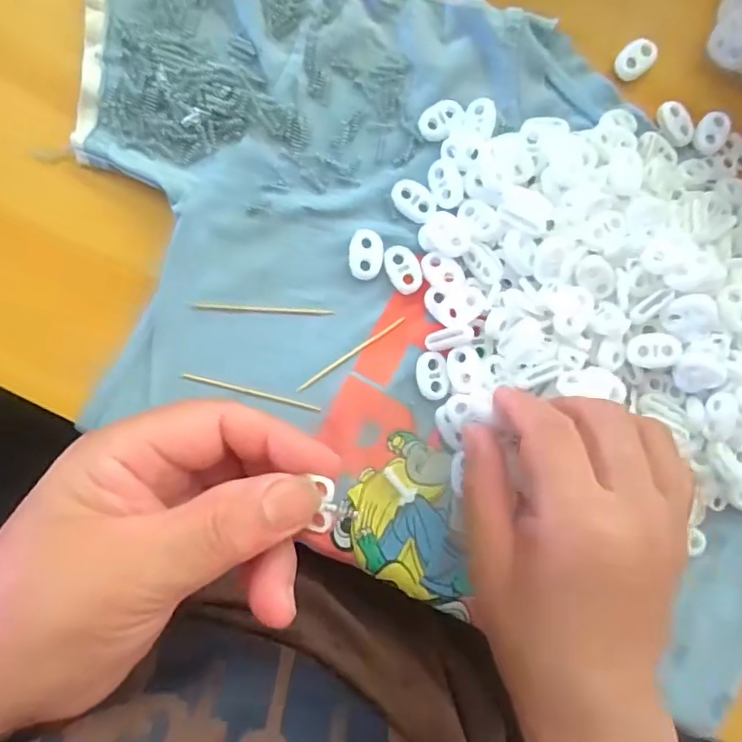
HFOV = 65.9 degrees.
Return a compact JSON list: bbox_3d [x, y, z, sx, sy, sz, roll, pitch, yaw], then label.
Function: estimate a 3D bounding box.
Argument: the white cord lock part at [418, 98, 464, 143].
[{"bbox_3d":[0.033,-0.116,0.265,0.022,0.004,0.015,-40,94,-5],"label":"white cord lock part"}]

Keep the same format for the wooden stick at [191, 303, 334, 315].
[{"bbox_3d":[-0.049,-0.029,0.261,0.061,0.004,0.004,2,90,-7],"label":"wooden stick"}]

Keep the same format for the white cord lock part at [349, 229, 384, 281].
[{"bbox_3d":[-0.002,-0.053,0.263,0.015,0.004,0.022,5,90,-7],"label":"white cord lock part"}]

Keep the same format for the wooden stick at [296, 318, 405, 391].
[{"bbox_3d":[-0.009,-0.009,0.264,0.058,0.004,0.004,-34,94,-5],"label":"wooden stick"}]

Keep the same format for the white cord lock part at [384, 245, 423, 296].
[{"bbox_3d":[0.015,-0.047,0.262,0.015,0.004,0.023,-20,93,-6],"label":"white cord lock part"}]

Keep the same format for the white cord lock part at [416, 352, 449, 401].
[{"bbox_3d":[0.028,0.002,0.265,0.014,0.004,0.022,-10,92,-6],"label":"white cord lock part"}]

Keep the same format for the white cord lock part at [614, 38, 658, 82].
[{"bbox_3d":[0.130,-0.153,0.280,0.020,0.006,0.016,-31,94,-5],"label":"white cord lock part"}]

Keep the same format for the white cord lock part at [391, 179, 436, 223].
[{"bbox_3d":[0.020,-0.079,0.264,0.021,0.004,0.016,41,86,-5],"label":"white cord lock part"}]

